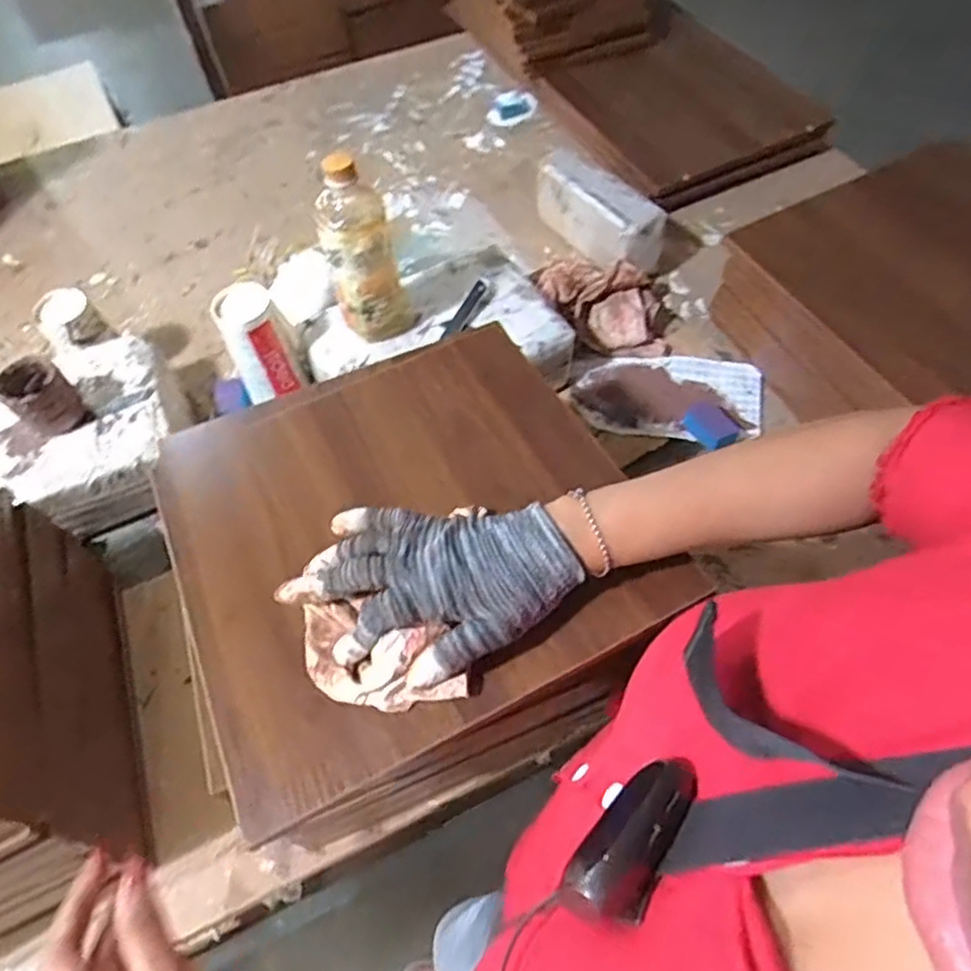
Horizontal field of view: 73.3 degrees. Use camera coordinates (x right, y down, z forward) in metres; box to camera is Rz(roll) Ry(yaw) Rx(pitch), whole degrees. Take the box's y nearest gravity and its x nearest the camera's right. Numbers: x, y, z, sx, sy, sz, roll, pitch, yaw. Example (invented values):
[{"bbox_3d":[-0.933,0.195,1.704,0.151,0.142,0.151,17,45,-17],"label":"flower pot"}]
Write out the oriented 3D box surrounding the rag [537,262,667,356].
[{"bbox_3d":[0.157,-0.247,0.863,0.204,0.062,0.115,31,65,20],"label":"rag"}]

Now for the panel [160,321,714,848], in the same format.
[{"bbox_3d":[-0.068,0.019,0.502,0.323,0.013,0.345,-25,55,-11],"label":"panel"}]

